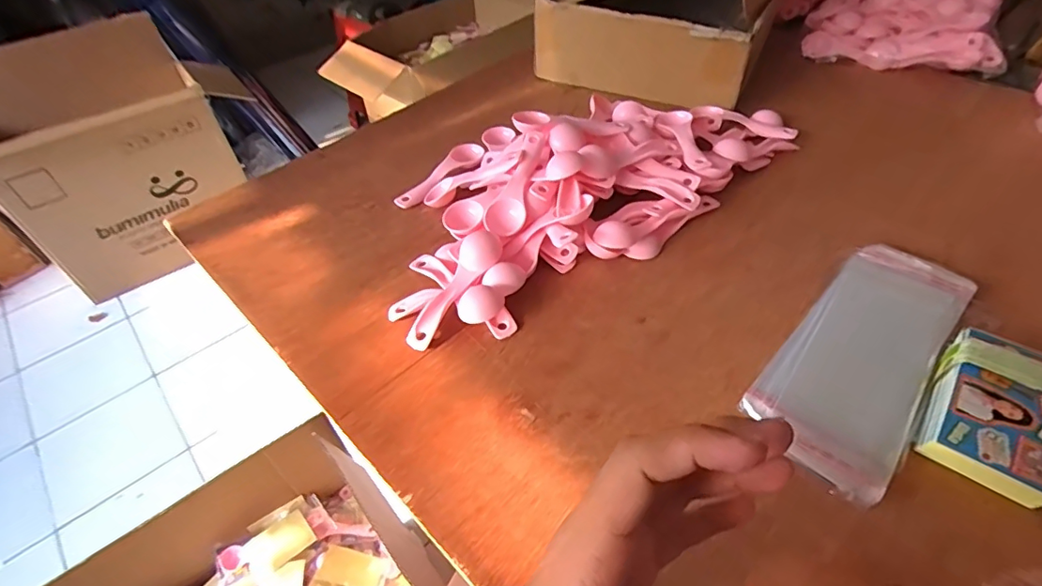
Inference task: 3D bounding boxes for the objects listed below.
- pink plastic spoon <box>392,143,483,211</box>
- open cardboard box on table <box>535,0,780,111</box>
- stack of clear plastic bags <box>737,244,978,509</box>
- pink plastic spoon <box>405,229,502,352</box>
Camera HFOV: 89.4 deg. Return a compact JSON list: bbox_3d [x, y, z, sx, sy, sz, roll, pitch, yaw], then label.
[{"bbox_3d":[-0.080,-0.120,0.534,0.031,0.017,0.112,32,56,30],"label":"pink plastic spoon"},{"bbox_3d":[0.176,-0.370,0.652,0.263,0.164,0.239,17,50,20],"label":"open cardboard box on table"},{"bbox_3d":[0.240,0.040,0.368,0.087,0.008,0.222,33,57,31],"label":"stack of clear plastic bags"},{"bbox_3d":[-0.052,-0.005,0.412,0.031,0.011,0.113,23,66,25],"label":"pink plastic spoon"}]

